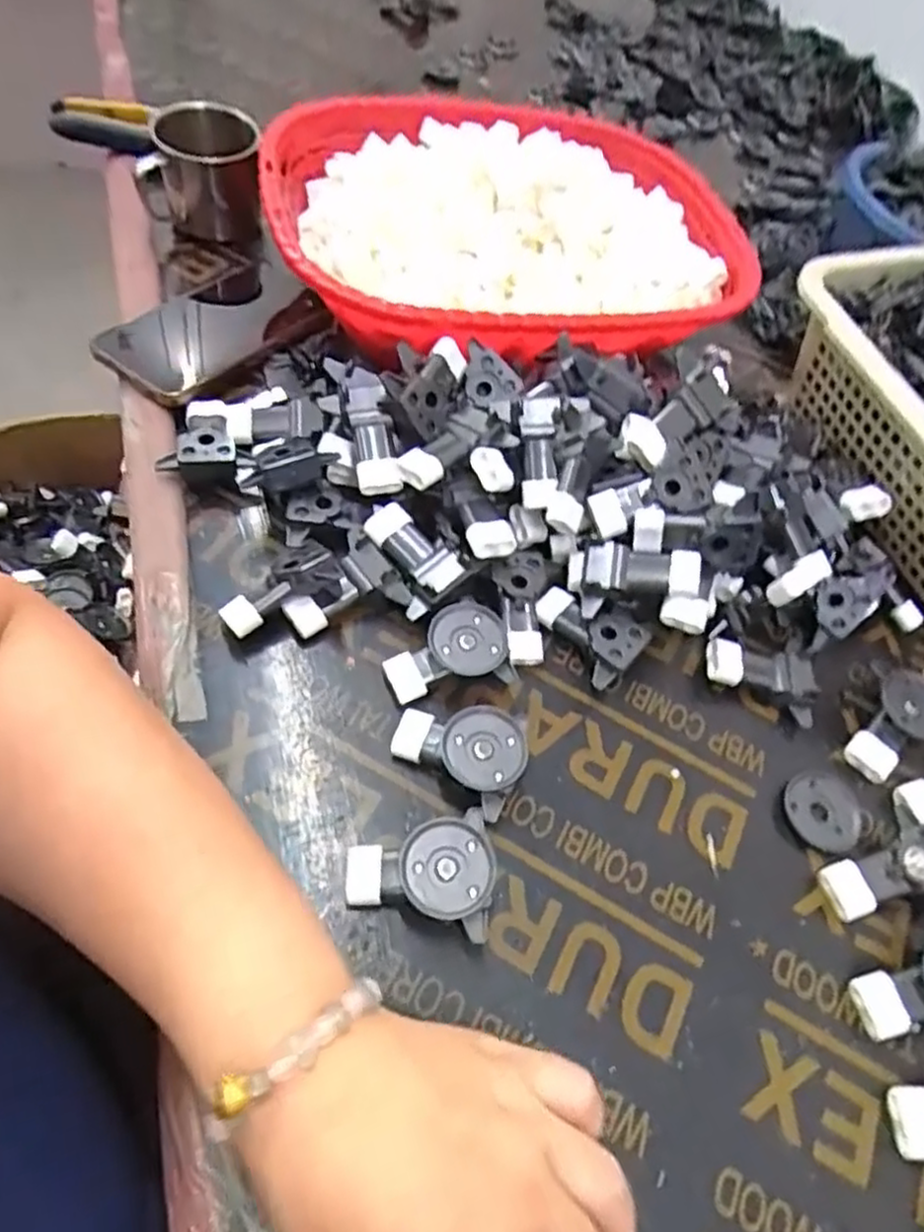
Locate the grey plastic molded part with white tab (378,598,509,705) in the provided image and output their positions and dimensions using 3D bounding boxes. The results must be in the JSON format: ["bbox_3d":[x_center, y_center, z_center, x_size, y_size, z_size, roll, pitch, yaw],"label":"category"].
[{"bbox_3d":[-0.008,0.023,0.405,0.069,0.031,0.042,-22,65,-23],"label":"grey plastic molded part with white tab"}]

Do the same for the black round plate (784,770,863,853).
[{"bbox_3d":[0.204,0.108,0.406,0.048,0.004,0.043,-27,67,-25],"label":"black round plate"}]

